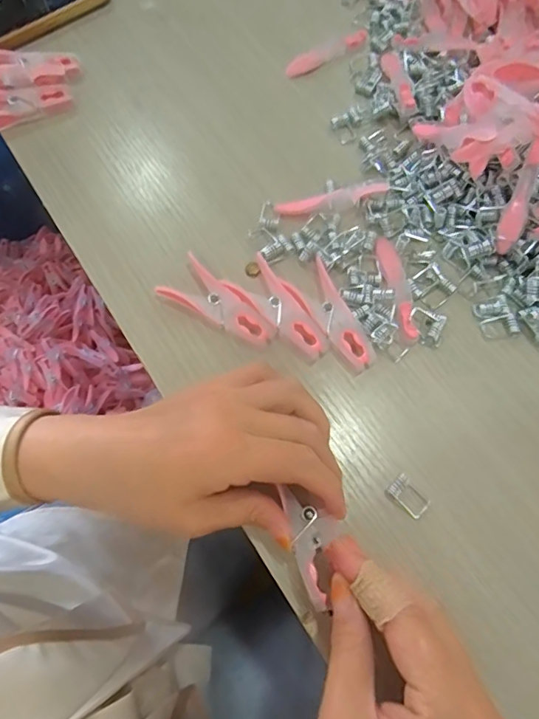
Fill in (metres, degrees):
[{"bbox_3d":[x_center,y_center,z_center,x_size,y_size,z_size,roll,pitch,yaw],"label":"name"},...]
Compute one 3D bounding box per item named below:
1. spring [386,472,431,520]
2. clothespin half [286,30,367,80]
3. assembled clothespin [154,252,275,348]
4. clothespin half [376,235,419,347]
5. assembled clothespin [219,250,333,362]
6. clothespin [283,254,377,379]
[{"bbox_3d":[0.079,0.078,0.279,0.015,0.009,0.023,-42,74,-15],"label":"spring"},{"bbox_3d":[0.048,-0.253,0.405,0.077,0.007,0.011,-31,72,-12],"label":"clothespin half"},{"bbox_3d":[-0.031,-0.034,0.313,0.074,0.013,0.031,32,72,12],"label":"assembled clothespin"},{"bbox_3d":[0.084,-0.048,0.320,0.014,0.009,0.078,-9,69,-4],"label":"clothespin half"},{"bbox_3d":[0.006,-0.030,0.311,0.030,0.008,0.076,-37,73,-14],"label":"assembled clothespin"},{"bbox_3d":[0.040,-0.027,0.313,0.030,0.009,0.076,-29,71,-11],"label":"clothespin"}]

